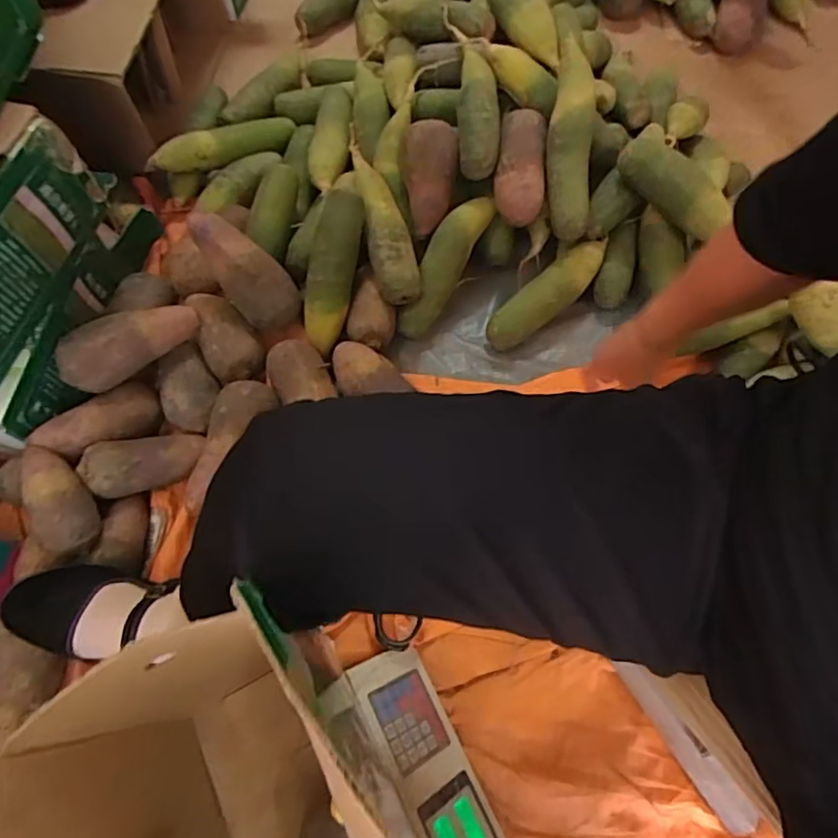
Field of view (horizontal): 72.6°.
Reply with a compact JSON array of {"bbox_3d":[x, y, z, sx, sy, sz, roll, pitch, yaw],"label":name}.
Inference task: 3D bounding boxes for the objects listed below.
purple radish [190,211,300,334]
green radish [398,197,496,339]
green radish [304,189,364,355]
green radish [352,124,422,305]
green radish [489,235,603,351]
[{"bbox_3d":[-0.218,-0.185,0.711,0.068,0.059,0.166,-49,115,-19],"label":"purple radish"},{"bbox_3d":[0.029,-0.204,0.749,0.050,0.061,0.205,31,96,14],"label":"green radish"},{"bbox_3d":[-0.111,-0.181,0.702,0.057,0.048,0.197,13,99,7],"label":"green radish"},{"bbox_3d":[-0.048,-0.263,0.736,0.058,0.043,0.231,-15,82,-6],"label":"green radish"},{"bbox_3d":[0.174,-0.166,0.761,0.198,0.047,0.049,-38,70,-16],"label":"green radish"}]

